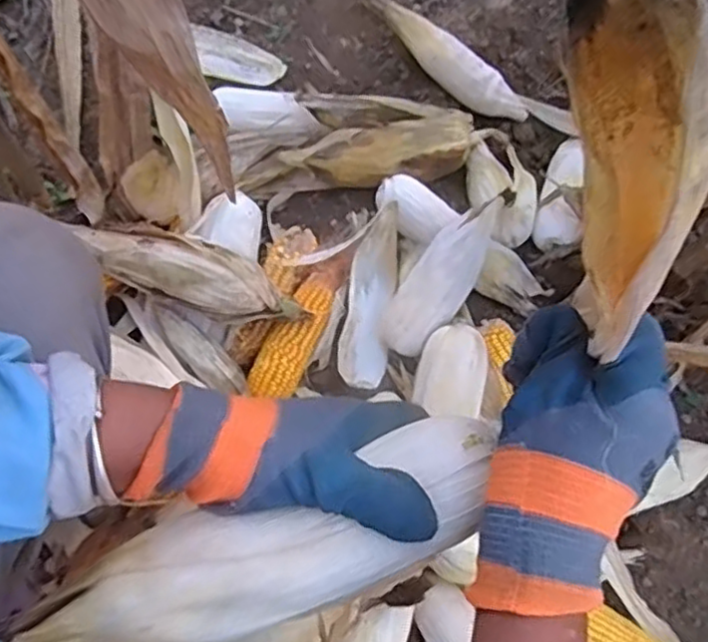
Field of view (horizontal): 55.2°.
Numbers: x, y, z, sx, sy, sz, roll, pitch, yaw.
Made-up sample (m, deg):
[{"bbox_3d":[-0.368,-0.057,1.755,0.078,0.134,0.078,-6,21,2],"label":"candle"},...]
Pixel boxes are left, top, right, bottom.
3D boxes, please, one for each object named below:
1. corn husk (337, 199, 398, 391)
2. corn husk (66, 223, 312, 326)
[{"bbox_3d":[0.019,-0.028,0.746,0.053,0.043,0.195,8,72,-5],"label":"corn husk"},{"bbox_3d":[-0.166,-0.049,0.704,0.239,0.043,0.069,20,75,-10],"label":"corn husk"}]

